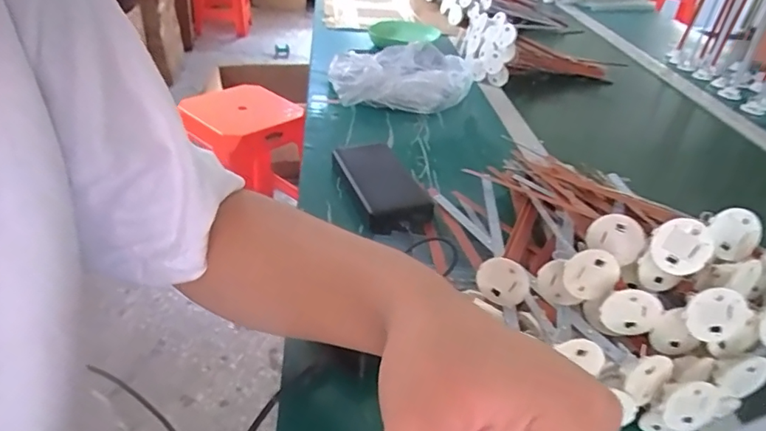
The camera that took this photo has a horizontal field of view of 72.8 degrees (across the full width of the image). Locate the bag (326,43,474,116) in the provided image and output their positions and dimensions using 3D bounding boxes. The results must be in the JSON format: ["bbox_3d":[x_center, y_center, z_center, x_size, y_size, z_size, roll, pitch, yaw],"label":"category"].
[{"bbox_3d":[0.032,-0.218,0.836,0.238,0.080,0.136,-9,38,-23],"label":"bag"}]

